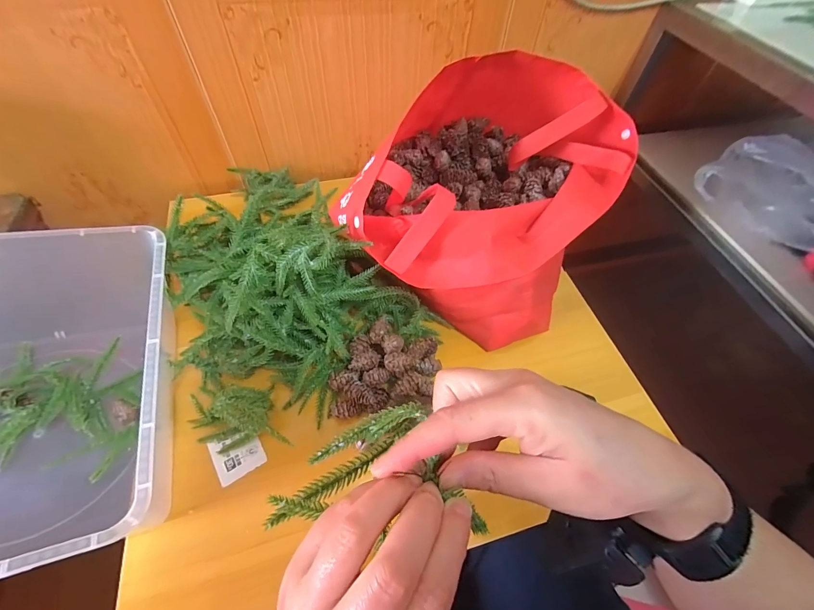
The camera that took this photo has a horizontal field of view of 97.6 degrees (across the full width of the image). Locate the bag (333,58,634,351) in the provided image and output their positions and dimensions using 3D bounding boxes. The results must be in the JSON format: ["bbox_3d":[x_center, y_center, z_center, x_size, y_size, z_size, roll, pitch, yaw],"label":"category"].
[{"bbox_3d":[0.095,-0.140,0.458,0.291,0.199,0.330,28,59,14],"label":"bag"}]

